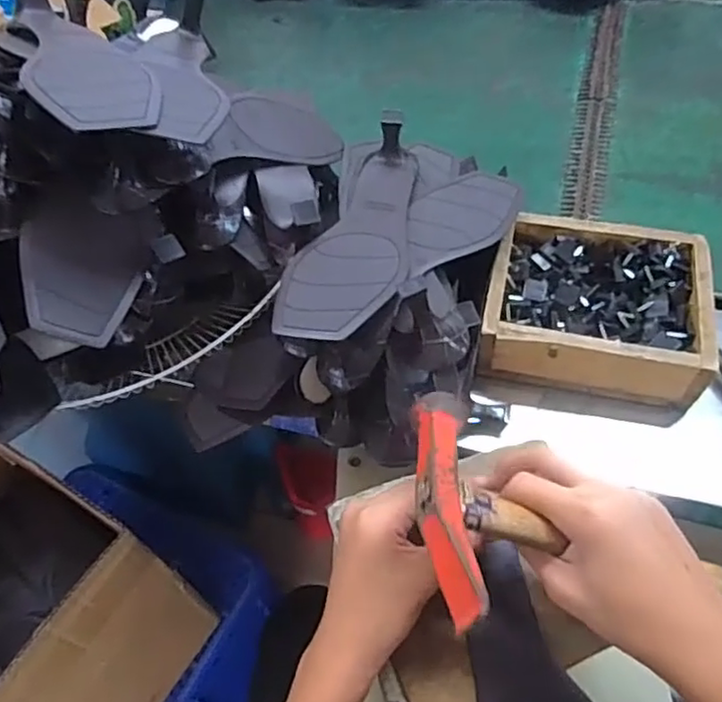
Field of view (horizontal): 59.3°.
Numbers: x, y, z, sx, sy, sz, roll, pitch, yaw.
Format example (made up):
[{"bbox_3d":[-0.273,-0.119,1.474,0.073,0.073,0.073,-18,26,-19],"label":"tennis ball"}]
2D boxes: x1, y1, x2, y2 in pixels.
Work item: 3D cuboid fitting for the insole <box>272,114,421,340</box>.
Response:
[{"bbox_3d":[0.008,-0.094,0.509,0.085,0.043,0.247,17,58,15],"label":"insole"}]

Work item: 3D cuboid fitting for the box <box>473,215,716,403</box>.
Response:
[{"bbox_3d":[0.203,-0.038,0.556,0.180,0.055,0.163,9,56,10],"label":"box"}]

